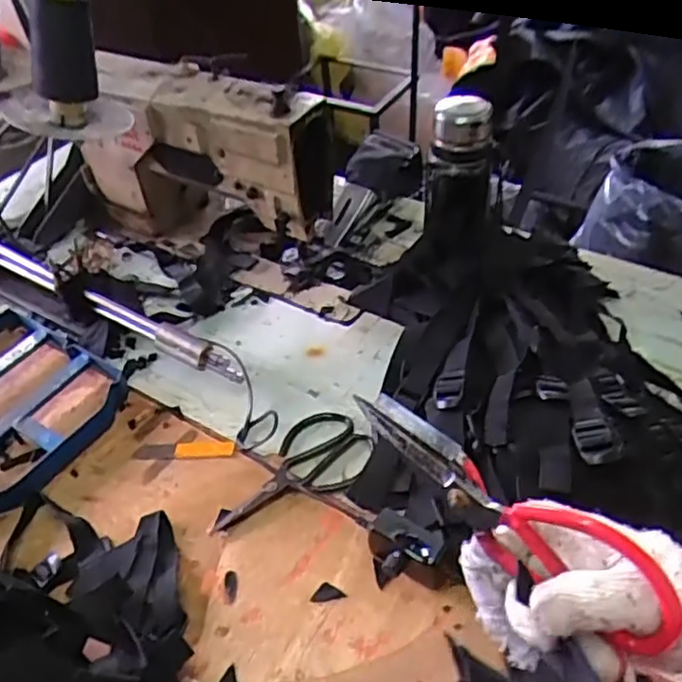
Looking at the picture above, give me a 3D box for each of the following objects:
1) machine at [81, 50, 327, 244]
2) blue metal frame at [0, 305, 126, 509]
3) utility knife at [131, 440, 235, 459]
[{"bbox_3d":[-0.183,-0.225,0.858,0.355,0.252,0.131,27,54,28],"label":"machine"},{"bbox_3d":[-0.393,0.069,0.749,0.271,0.032,0.225,25,53,26],"label":"blue metal frame"},{"bbox_3d":[-0.169,0.118,0.712,0.109,0.005,0.018,-4,62,5],"label":"utility knife"}]

